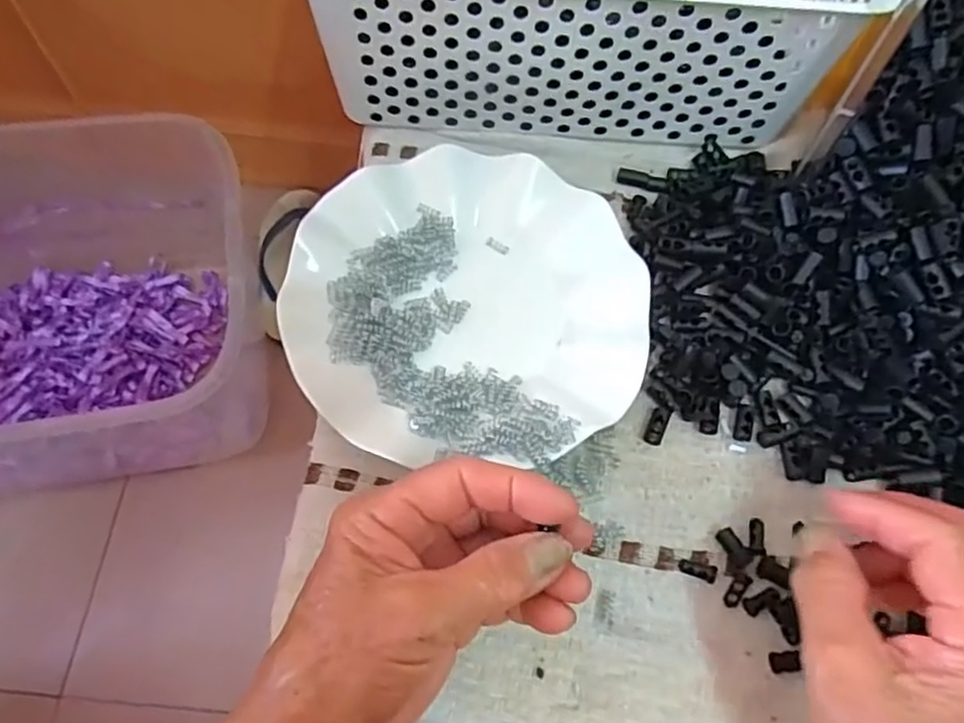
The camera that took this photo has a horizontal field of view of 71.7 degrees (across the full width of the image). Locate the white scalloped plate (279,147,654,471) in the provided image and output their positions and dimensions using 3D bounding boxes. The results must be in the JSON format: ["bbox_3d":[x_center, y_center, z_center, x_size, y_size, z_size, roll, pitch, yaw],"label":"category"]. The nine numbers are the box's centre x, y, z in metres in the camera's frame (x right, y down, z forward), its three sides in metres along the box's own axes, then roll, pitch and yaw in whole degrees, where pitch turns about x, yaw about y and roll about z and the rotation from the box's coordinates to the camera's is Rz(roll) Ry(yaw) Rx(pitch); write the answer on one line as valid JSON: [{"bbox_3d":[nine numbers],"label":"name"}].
[{"bbox_3d":[-0.007,-0.035,0.349,0.178,0.019,0.174,1,67,-3],"label":"white scalloped plate"}]

